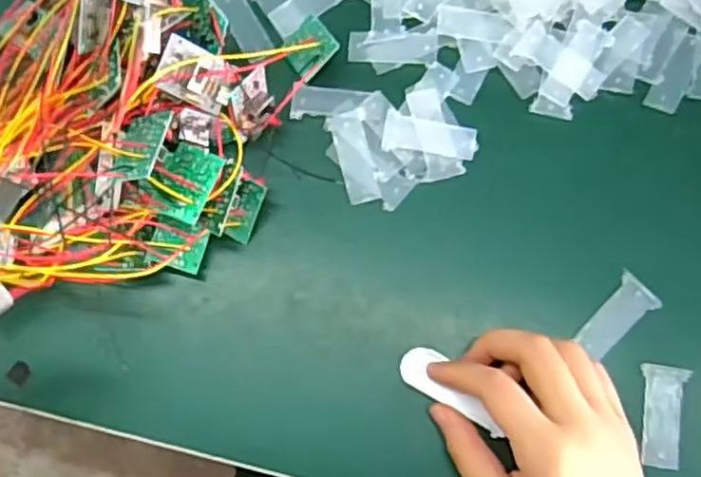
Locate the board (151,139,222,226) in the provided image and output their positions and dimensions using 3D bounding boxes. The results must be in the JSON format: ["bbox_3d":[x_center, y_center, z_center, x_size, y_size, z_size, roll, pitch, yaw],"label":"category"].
[{"bbox_3d":[-0.079,-0.027,0.344,0.027,0.005,0.036,19,78,6],"label":"board"}]

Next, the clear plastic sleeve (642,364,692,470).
[{"bbox_3d":[0.150,0.085,0.348,0.020,0.006,0.047,9,77,3],"label":"clear plastic sleeve"}]

